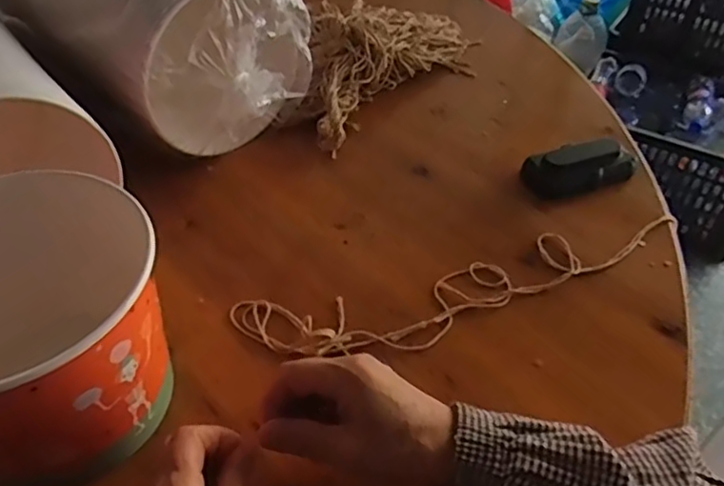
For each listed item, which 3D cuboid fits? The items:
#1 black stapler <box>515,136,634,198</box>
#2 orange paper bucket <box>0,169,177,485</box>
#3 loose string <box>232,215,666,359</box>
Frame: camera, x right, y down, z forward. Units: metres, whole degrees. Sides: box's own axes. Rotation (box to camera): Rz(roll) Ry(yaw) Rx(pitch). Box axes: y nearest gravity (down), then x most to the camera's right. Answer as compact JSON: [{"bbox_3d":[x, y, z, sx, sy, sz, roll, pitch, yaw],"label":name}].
[{"bbox_3d":[0.209,-0.075,0.596,0.107,0.027,0.043,-14,47,-13],"label":"black stapler"},{"bbox_3d":[-0.206,0.058,0.390,0.142,0.135,0.165,-23,50,-21],"label":"orange paper bucket"},{"bbox_3d":[0.095,0.034,0.499,0.384,0.013,0.076,-12,47,-11],"label":"loose string"}]

